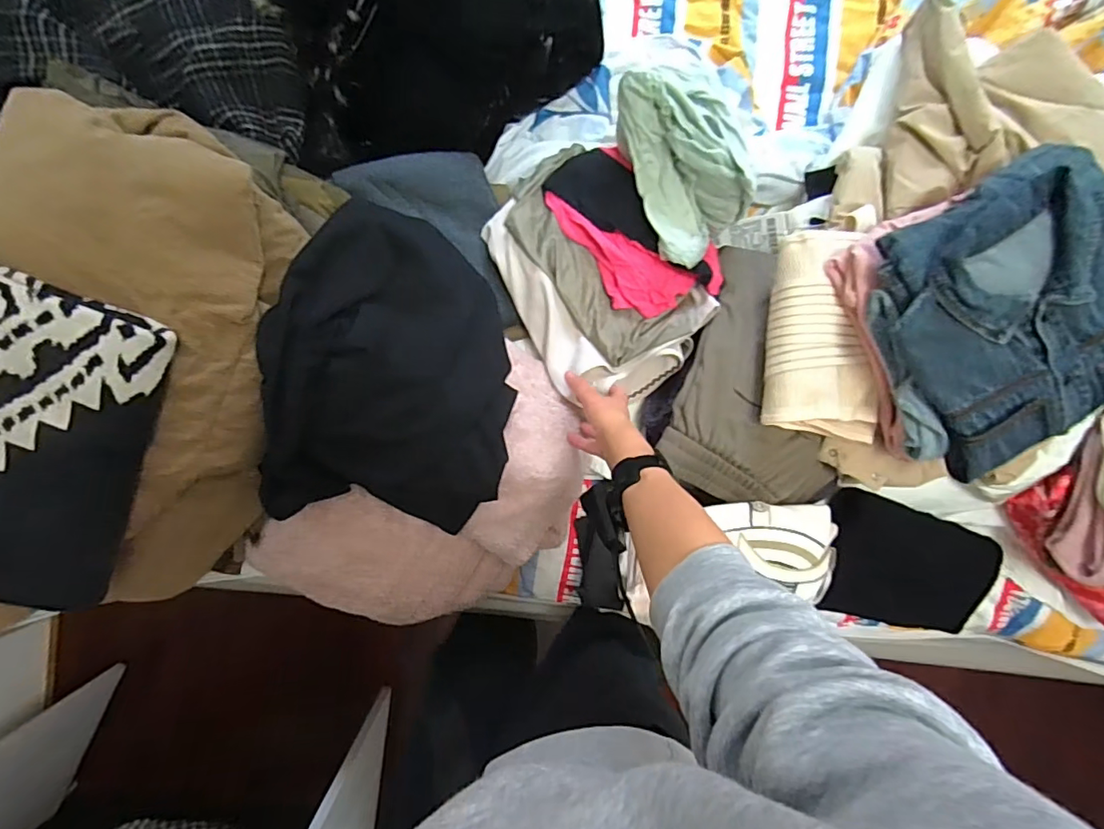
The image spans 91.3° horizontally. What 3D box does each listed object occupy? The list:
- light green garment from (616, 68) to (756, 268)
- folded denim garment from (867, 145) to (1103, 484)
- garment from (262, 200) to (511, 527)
[{"bbox_3d":[0.178,-0.334,0.715,0.151,0.097,0.259,-13,93,0],"label":"light green garment"},{"bbox_3d":[0.507,-0.110,0.574,0.291,0.080,0.280,-29,93,1],"label":"folded denim garment"},{"bbox_3d":[-0.177,-0.037,0.618,0.265,0.130,0.363,14,93,-2],"label":"garment"}]

